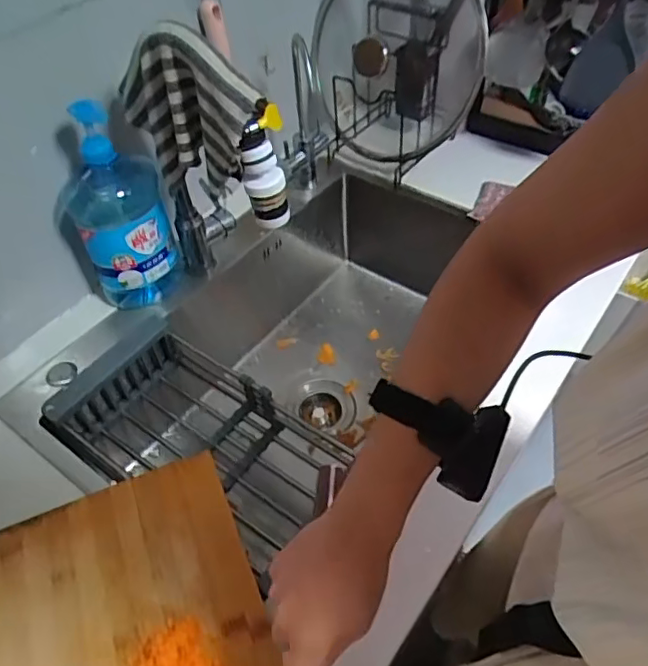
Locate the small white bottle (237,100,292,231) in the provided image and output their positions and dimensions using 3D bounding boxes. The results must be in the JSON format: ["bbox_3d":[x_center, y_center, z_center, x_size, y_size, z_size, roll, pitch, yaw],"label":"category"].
[{"bbox_3d":[-0.063,-0.173,0.601,0.044,0.132,0.039,-10,50,-5],"label":"small white bottle"}]

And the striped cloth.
[{"bbox_3d":[-0.152,-0.235,0.612,0.204,0.161,0.042,27,56,24],"label":"striped cloth"}]

